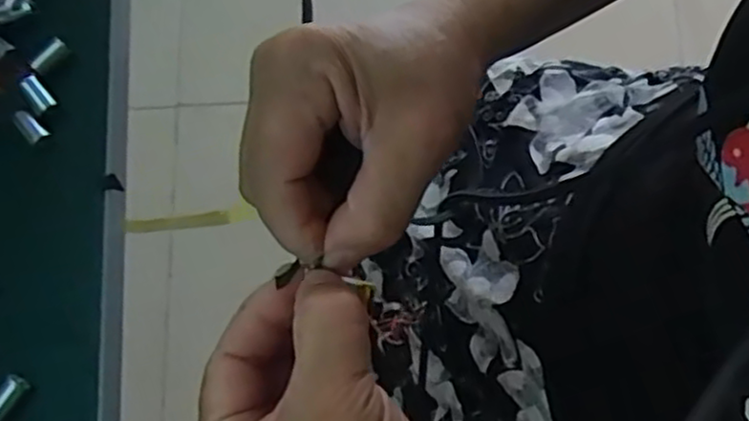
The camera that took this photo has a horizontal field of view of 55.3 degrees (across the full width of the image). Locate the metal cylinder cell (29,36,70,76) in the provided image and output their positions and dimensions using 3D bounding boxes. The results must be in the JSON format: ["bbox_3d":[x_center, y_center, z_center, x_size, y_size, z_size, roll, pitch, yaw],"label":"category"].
[{"bbox_3d":[-0.163,-0.077,0.357,0.010,0.008,0.020,37,83,11],"label":"metal cylinder cell"}]

